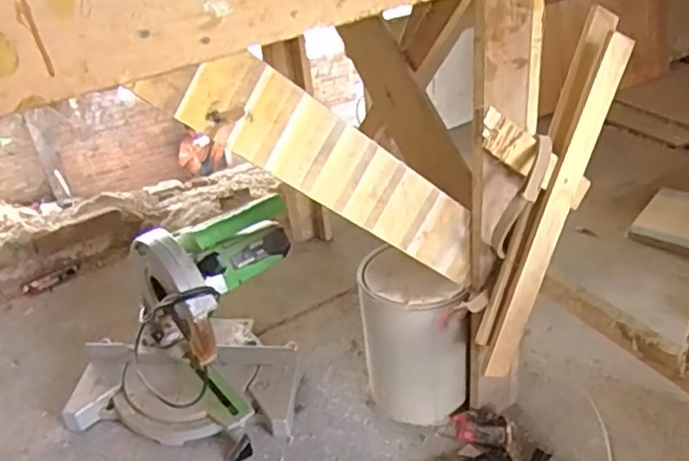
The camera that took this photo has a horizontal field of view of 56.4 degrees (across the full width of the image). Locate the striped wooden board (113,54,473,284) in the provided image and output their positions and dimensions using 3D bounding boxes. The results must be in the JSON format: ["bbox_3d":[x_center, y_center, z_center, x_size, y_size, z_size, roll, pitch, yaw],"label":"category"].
[{"bbox_3d":[0.010,-0.057,0.692,0.085,0.479,0.016,-54,40,9],"label":"striped wooden board"}]

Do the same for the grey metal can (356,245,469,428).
[{"bbox_3d":[0.104,0.170,0.995,0.146,0.231,0.151,-8,34,-2],"label":"grey metal can"}]

